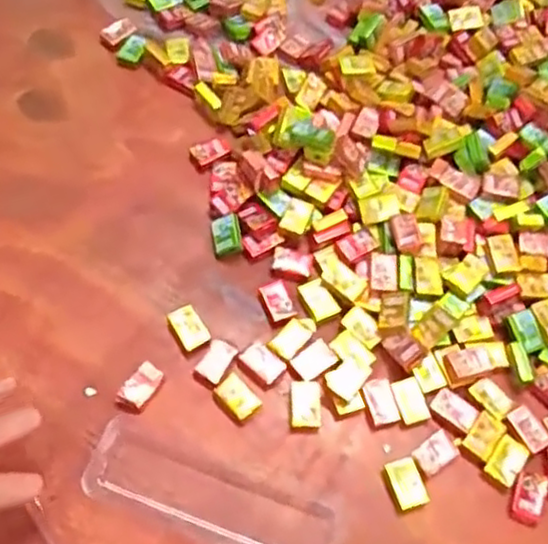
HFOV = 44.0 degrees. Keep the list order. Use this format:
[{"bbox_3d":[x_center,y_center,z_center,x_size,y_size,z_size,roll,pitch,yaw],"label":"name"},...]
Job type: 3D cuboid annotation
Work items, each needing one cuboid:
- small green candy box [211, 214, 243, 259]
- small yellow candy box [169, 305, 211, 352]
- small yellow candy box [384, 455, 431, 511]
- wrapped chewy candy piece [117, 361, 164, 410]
[{"bbox_3d":[-0.030,-0.023,0.432,0.018,0.005,0.027,-12,74,6],"label":"small green candy box"},{"bbox_3d":[-0.051,0.034,0.404,0.016,0.009,0.027,-27,68,-19],"label":"small yellow candy box"},{"bbox_3d":[0.073,0.116,0.372,0.017,0.005,0.026,-18,65,-15],"label":"small yellow candy box"},{"bbox_3d":[-0.075,0.065,0.385,0.015,0.007,0.027,31,63,11],"label":"wrapped chewy candy piece"}]

